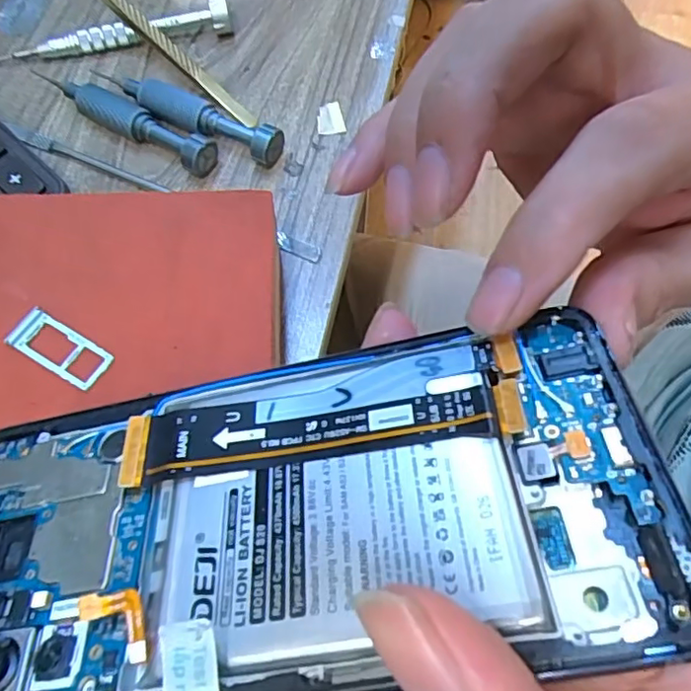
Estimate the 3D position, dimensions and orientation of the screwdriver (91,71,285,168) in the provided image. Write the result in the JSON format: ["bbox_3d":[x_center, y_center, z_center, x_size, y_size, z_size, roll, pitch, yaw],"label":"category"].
[{"bbox_3d":[-0.077,-0.113,0.288,0.099,0.016,0.014,24,67,9],"label":"screwdriver"}]

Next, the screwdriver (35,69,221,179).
[{"bbox_3d":[-0.111,-0.112,0.287,0.110,0.017,0.015,29,68,12],"label":"screwdriver"}]

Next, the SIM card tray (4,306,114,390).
[{"bbox_3d":[-0.096,0.000,0.200,0.036,0.004,0.015,28,67,11],"label":"SIM card tray"}]

